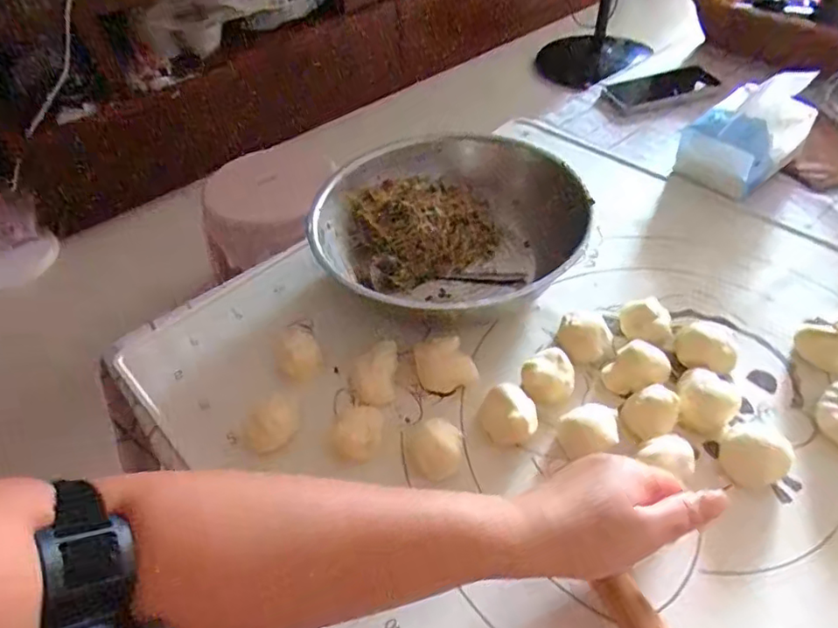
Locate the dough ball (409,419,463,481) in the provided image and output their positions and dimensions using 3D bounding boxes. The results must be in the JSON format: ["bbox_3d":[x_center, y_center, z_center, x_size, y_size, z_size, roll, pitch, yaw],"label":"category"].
[{"bbox_3d":[0.014,0.106,0.446,0.039,0.030,0.037,-3,48,3],"label":"dough ball"}]

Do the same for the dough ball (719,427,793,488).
[{"bbox_3d":[0.251,0.106,0.422,0.046,0.026,0.034,-13,48,-6],"label":"dough ball"}]

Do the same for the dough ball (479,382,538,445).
[{"bbox_3d":[0.073,0.078,0.460,0.043,0.032,0.039,1,48,7],"label":"dough ball"}]

